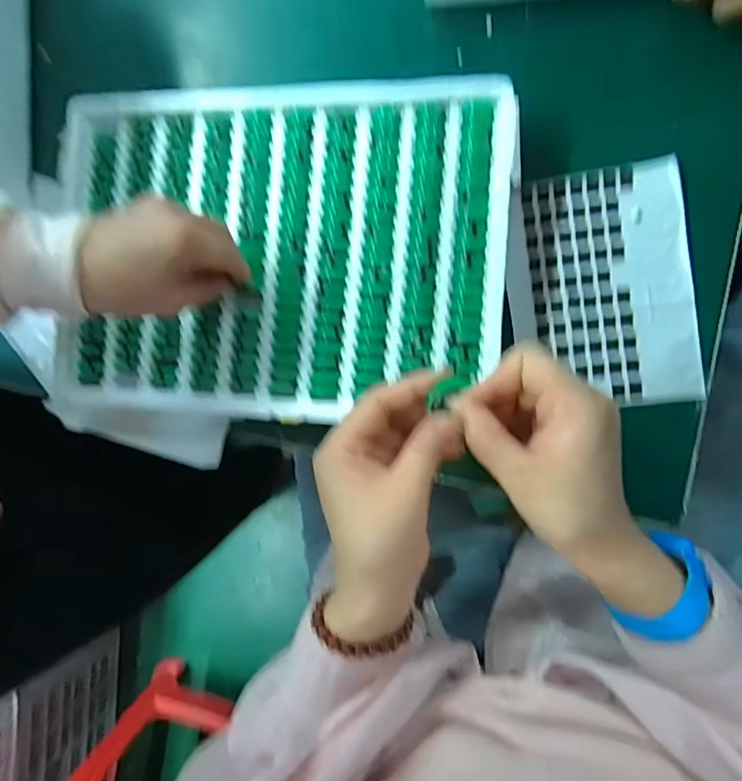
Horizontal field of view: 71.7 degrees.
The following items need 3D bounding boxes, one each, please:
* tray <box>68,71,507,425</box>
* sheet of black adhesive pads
[{"bbox_3d":[-0.076,-0.110,0.404,0.360,0.038,0.252,1,96,8],"label":"tray"},{"bbox_3d":[0.171,-0.077,0.385,0.125,0.006,0.173,-6,89,13],"label":"sheet of black adhesive pads"}]

